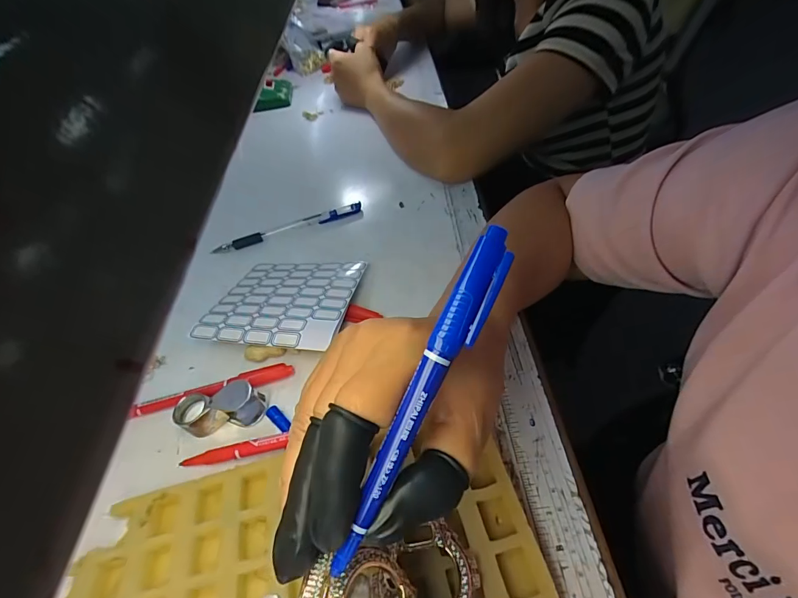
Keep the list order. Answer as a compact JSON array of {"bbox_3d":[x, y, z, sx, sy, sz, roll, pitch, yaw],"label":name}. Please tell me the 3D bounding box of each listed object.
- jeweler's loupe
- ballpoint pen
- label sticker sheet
[{"bbox_3d":[-0.122,0.074,0.273,0.058,0.029,0.029,-13,47,-1],"label":"jeweler's loupe"},{"bbox_3d":[-0.117,-0.078,0.418,0.160,0.010,0.011,-20,48,-8],"label":"ballpoint pen"},{"bbox_3d":[-0.099,-0.001,0.335,0.122,0.008,0.104,2,39,14],"label":"label sticker sheet"}]

